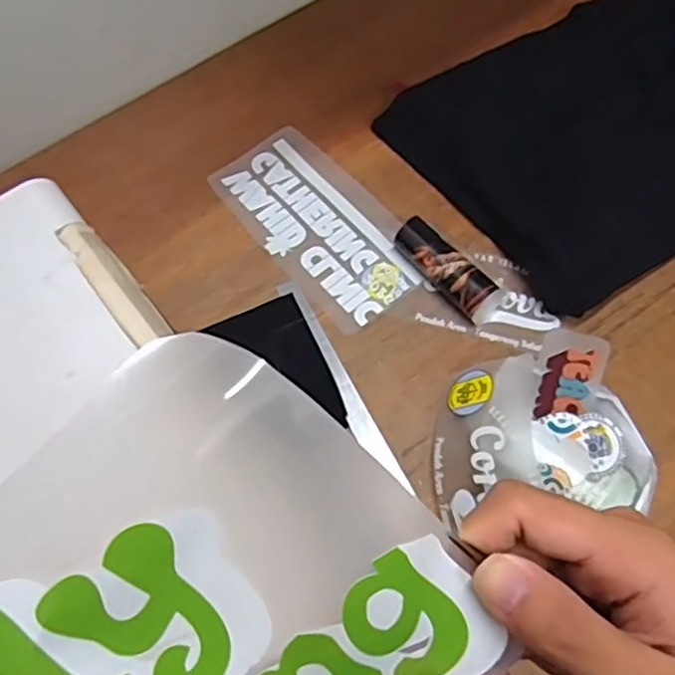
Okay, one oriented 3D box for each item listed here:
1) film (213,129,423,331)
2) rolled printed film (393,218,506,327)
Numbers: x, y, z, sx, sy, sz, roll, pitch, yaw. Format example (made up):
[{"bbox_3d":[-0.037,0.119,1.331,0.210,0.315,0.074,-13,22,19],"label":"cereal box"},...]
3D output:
[{"bbox_3d":[-0.022,-0.140,0.837,0.142,0.005,0.278,-37,71,-12],"label":"film"},{"bbox_3d":[0.125,-0.080,0.784,0.050,0.046,0.140,-42,72,-15],"label":"rolled printed film"}]

